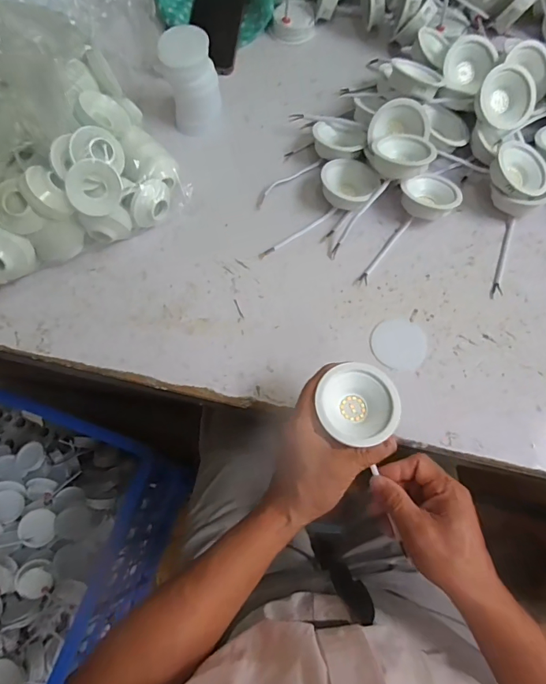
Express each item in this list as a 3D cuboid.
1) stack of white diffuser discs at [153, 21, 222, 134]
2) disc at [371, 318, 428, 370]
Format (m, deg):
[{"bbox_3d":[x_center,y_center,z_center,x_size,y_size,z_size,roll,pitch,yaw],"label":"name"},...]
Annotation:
[{"bbox_3d":[-0.103,-0.328,0.547,0.068,0.098,0.066,-7,71,-2],"label":"stack of white diffuser discs"},{"bbox_3d":[0.139,0.001,0.477,0.058,0.004,0.057,0,71,0],"label":"disc"}]

